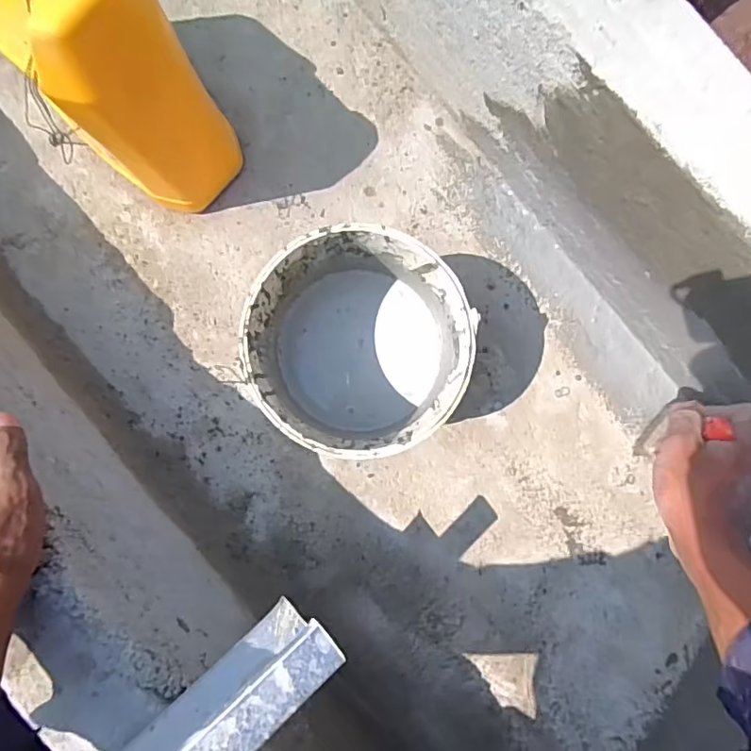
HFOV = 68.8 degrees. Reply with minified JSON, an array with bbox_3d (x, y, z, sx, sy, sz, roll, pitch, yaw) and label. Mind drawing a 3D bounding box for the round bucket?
[{"bbox_3d":[-0.016,-0.027,0.520,0.176,0.184,0.177,0,90,-2],"label":"round bucket"}]

